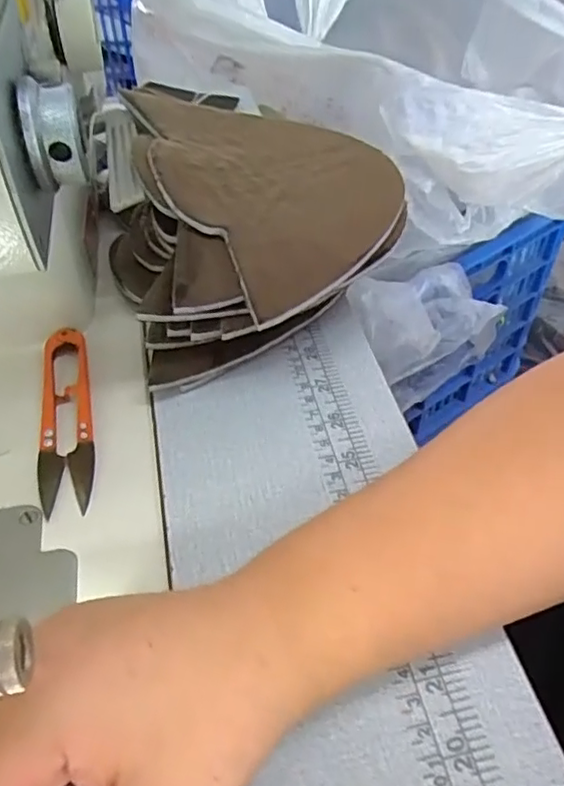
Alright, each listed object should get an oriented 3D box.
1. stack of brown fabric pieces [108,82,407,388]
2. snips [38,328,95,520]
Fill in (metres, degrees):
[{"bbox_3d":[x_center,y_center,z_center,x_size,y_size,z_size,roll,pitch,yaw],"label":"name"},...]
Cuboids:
[{"bbox_3d":[-0.015,-0.107,0.365,0.172,0.076,0.211,-16,50,-15],"label":"stack of brown fabric pieces"},{"bbox_3d":[-0.109,0.009,0.304,0.025,0.010,0.111,-8,48,-8],"label":"snips"}]

